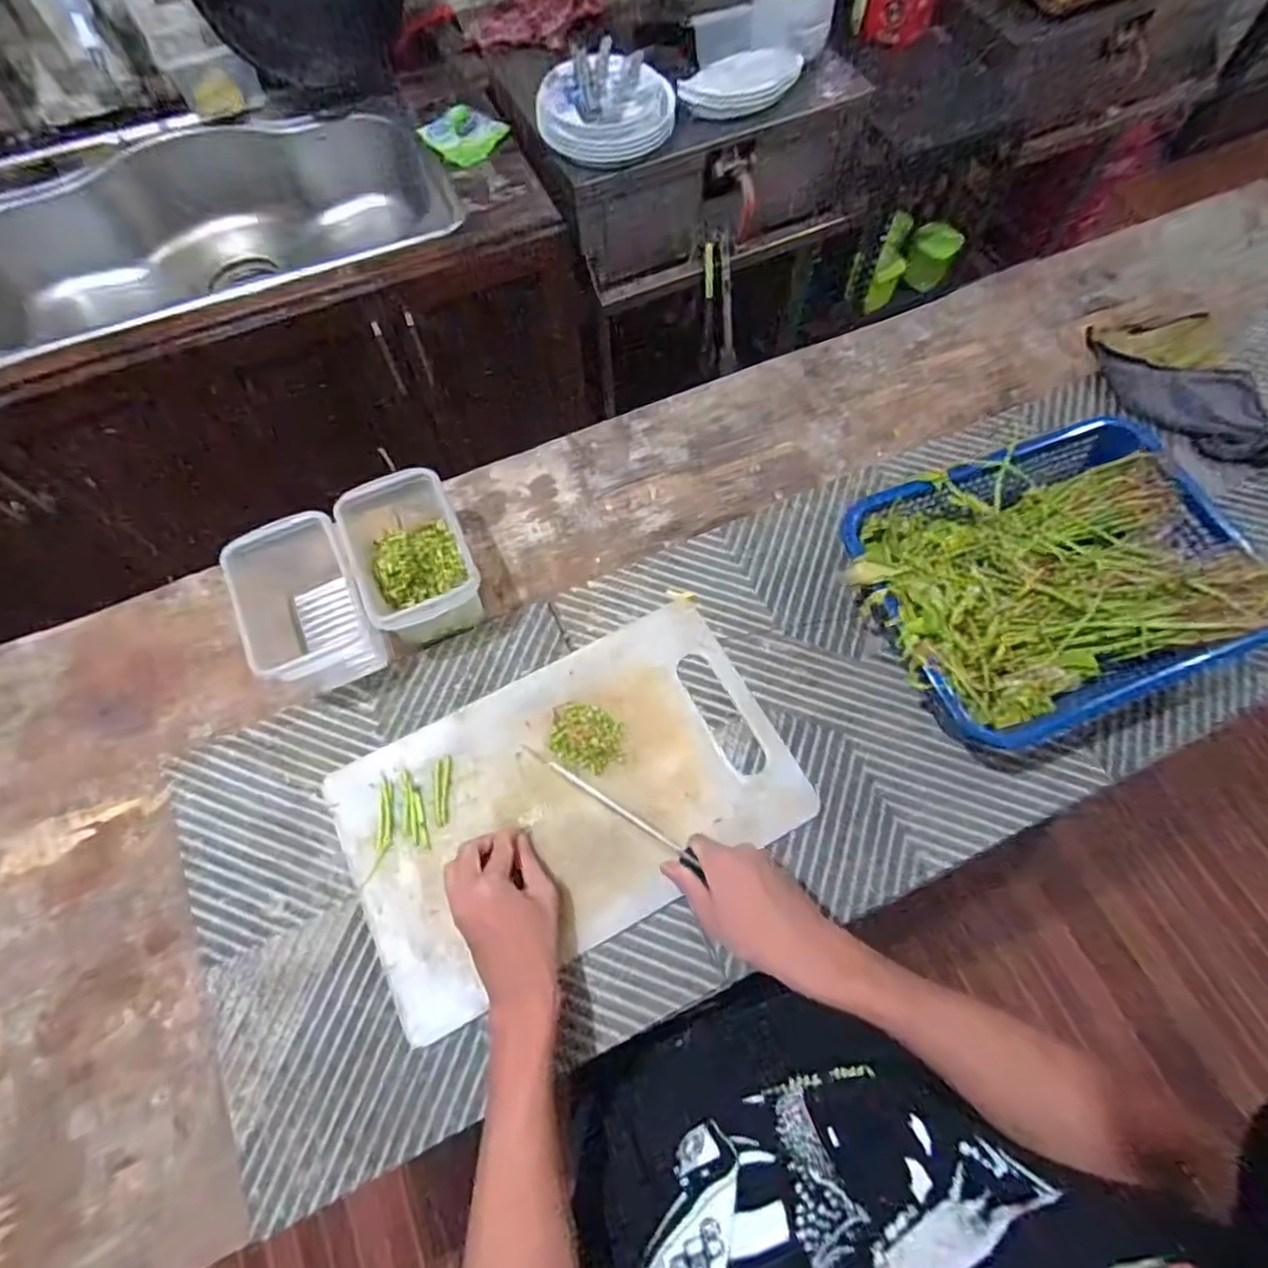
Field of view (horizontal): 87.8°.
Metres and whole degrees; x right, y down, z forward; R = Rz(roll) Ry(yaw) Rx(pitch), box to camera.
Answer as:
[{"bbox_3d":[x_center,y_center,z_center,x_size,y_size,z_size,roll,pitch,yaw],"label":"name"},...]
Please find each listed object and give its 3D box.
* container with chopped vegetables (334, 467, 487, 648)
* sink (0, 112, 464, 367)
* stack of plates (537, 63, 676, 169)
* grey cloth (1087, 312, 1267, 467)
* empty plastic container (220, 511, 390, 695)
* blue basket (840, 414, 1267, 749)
[{"bbox_3d":[-0.216,-0.069,0.664,0.104,0.094,0.159,-23,67,-7],"label":"container with chopped vegetables"},{"bbox_3d":[-0.758,-0.688,1.195,0.836,0.216,0.473,-21,68,-8],"label":"sink"},{"bbox_3d":[-0.064,-0.882,1.102,0.205,0.074,0.195,-29,68,-10],"label":"stack of plates"},{"bbox_3d":[0.633,-0.279,0.745,0.103,0.069,0.238,-16,66,-5],"label":"grey cloth"},{"bbox_3d":[-0.313,-0.025,0.641,0.108,0.103,0.149,-24,67,-8],"label":"empty plastic container"},{"bbox_3d":[0.381,-0.046,0.630,0.319,0.101,0.254,-21,67,-7],"label":"blue basket"}]

